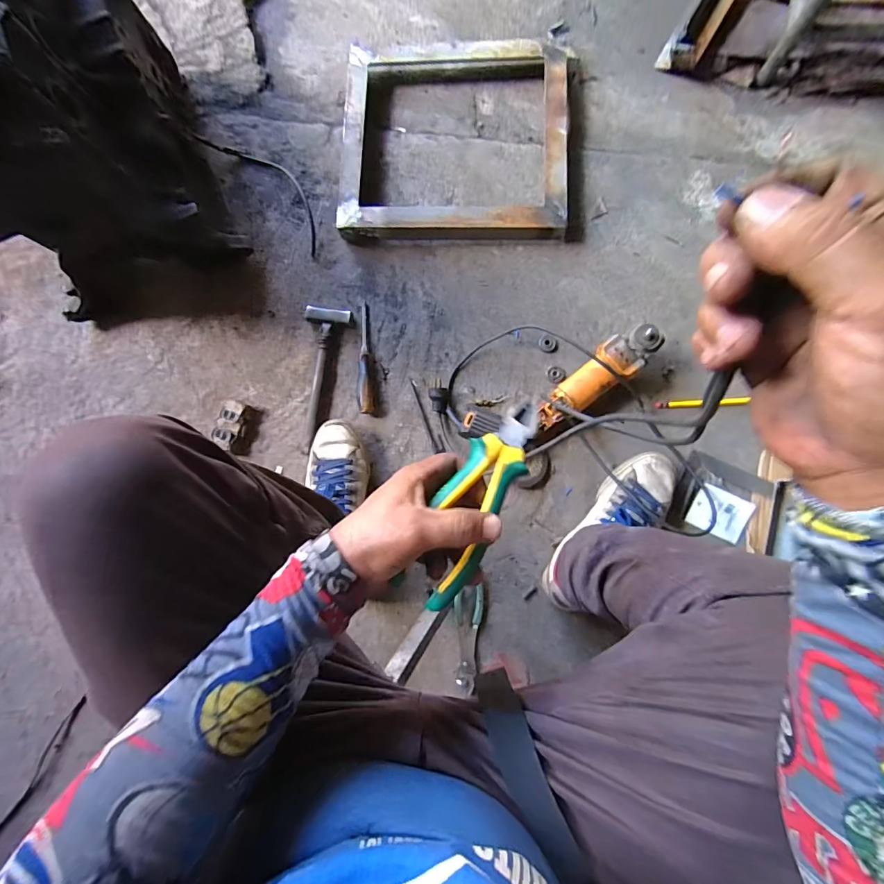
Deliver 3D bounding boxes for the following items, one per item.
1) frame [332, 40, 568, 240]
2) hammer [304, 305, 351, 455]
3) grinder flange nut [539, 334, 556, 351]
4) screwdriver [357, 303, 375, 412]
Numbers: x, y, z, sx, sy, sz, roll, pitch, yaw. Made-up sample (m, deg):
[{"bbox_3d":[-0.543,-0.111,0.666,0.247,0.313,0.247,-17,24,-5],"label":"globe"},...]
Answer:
[{"bbox_3d":[0.023,-0.545,0.754,0.397,0.047,0.368,2,85,4],"label":"frame"},{"bbox_3d":[-0.210,-0.109,0.742,0.074,0.026,0.252,5,86,4],"label":"hammer"},{"bbox_3d":[0.181,-0.171,0.729,0.028,0.004,0.029,6,86,4],"label":"grinder flange nut"},{"bbox_3d":[-0.138,-0.148,0.740,0.025,0.025,0.201,-7,85,3],"label":"screwdriver"}]

